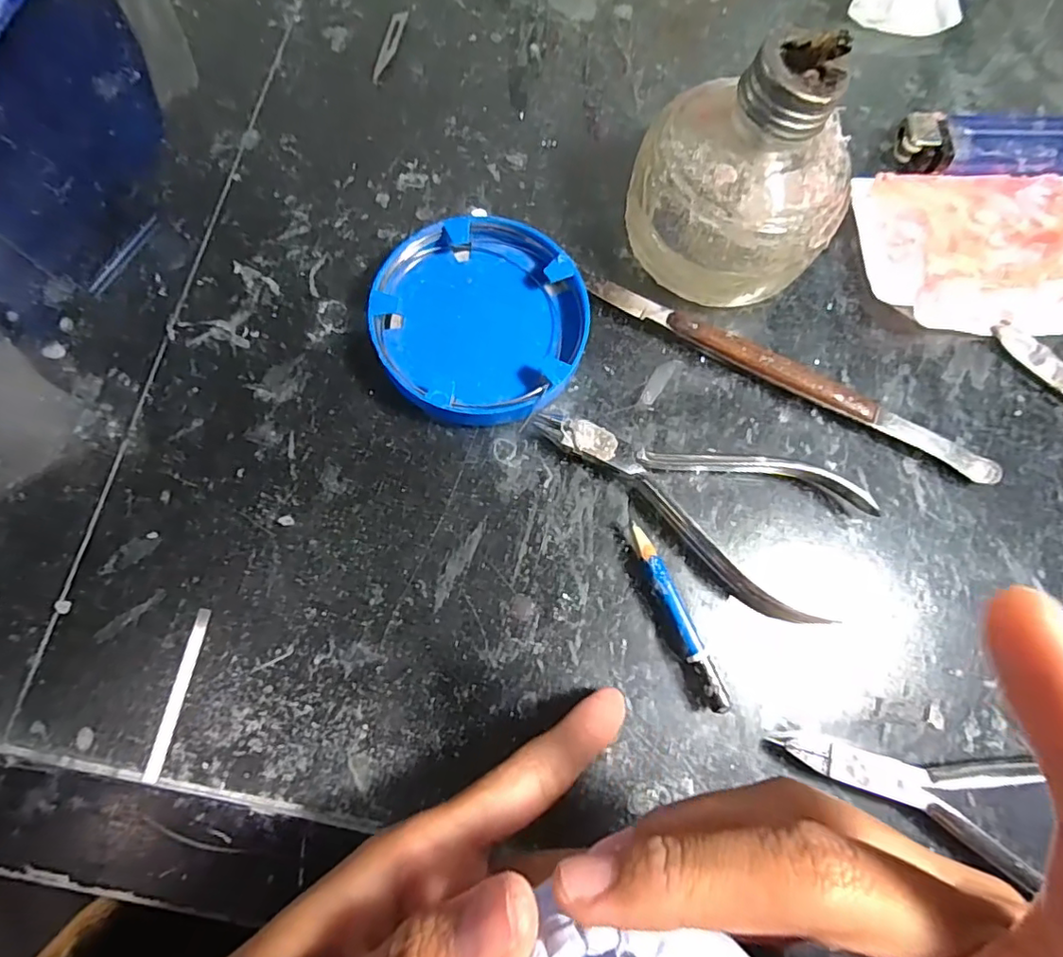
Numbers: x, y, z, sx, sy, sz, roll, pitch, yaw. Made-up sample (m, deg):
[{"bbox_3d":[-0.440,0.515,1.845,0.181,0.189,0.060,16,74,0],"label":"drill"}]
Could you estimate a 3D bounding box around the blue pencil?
[{"bbox_3d":[0.050,0.047,0.199,0.007,0.010,0.065,-23,78,-7],"label":"blue pencil"}]

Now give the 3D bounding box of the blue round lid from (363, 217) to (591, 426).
[{"bbox_3d":[-0.019,-0.059,0.220,0.077,0.016,0.081,0,76,-2],"label":"blue round lid"}]

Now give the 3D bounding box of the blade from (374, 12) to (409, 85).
[{"bbox_3d":[-0.064,-0.195,0.261,0.007,0.004,0.041,15,77,-8],"label":"blade"}]

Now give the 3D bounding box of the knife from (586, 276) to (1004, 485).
[{"bbox_3d":[0.098,-0.039,0.222,0.165,0.010,0.013,27,77,5],"label":"knife"}]

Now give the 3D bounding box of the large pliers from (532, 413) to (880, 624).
[{"bbox_3d":[0.063,-0.002,0.211,0.120,0.012,0.055,36,78,7],"label":"large pliers"}]

